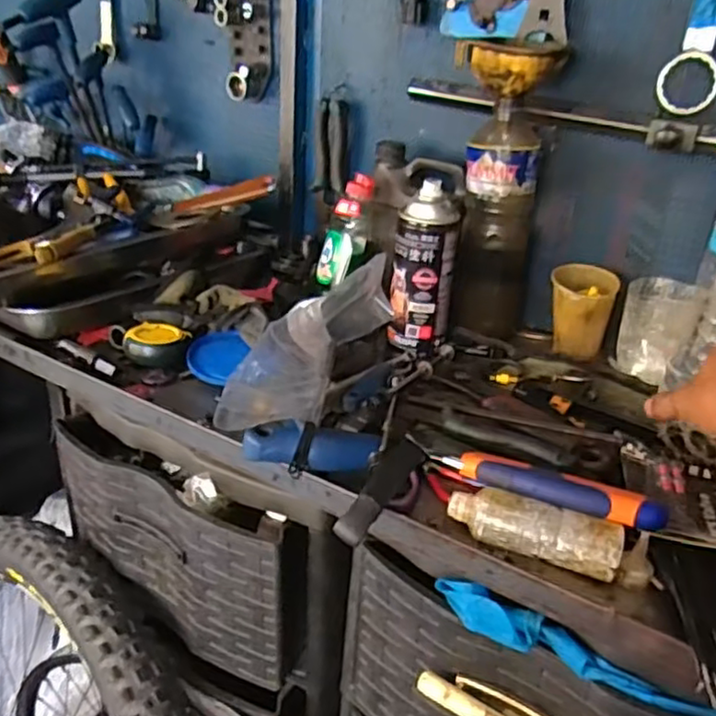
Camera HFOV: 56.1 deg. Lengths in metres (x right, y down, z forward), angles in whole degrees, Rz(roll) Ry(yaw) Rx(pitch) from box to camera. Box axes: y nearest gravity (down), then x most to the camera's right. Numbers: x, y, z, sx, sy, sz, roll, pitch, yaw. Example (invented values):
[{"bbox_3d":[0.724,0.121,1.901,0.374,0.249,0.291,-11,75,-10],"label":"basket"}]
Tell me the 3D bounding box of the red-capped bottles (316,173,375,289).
[{"bbox_3d":[-0.013,-0.147,0.786,0.042,0.131,0.030,24,9,34],"label":"red-capped bottles"}]

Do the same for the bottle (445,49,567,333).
[{"bbox_3d":[0.152,-0.173,0.728,0.084,0.298,0.094,13,29,18],"label":"bottle"}]

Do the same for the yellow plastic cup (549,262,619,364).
[{"bbox_3d":[0.241,-0.050,0.735,0.066,0.091,0.058,13,29,18],"label":"yellow plastic cup"}]

